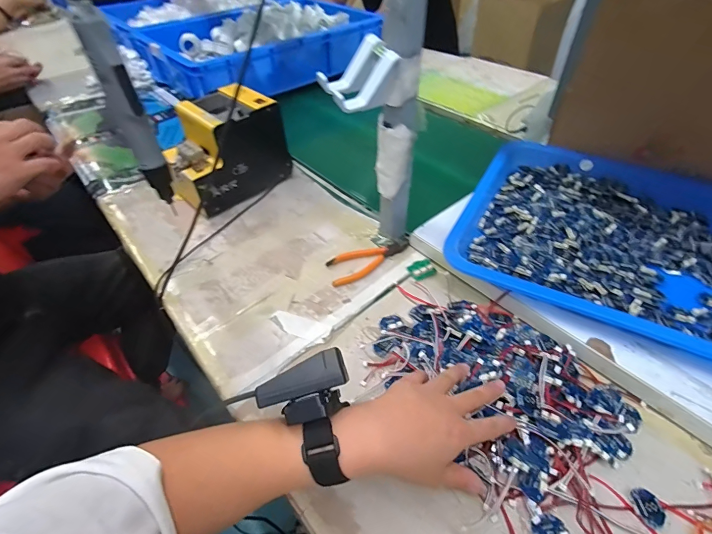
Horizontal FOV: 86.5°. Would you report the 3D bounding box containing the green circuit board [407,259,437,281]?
[{"bbox_3d":[0.093,0.001,0.532,0.035,0.009,0.034,-15,46,-14],"label":"green circuit board"}]

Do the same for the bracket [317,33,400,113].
[{"bbox_3d":[0.001,-0.203,0.401,0.065,0.056,0.056,-23,49,-19],"label":"bracket"}]

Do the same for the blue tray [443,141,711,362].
[{"bbox_3d":[0.399,-0.028,0.493,0.479,0.050,0.329,22,49,22],"label":"blue tray"}]

